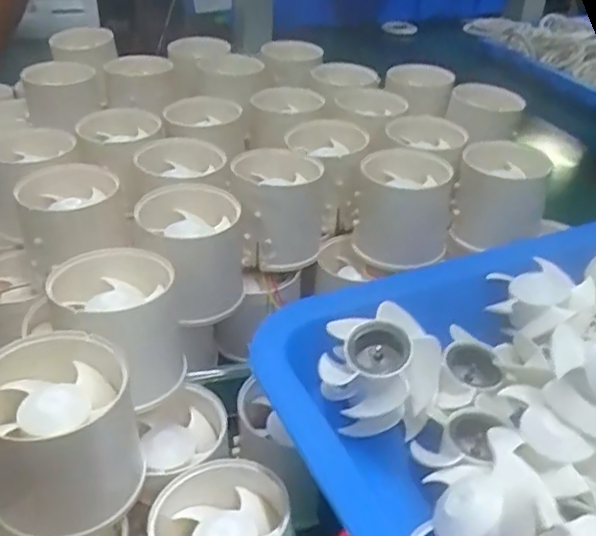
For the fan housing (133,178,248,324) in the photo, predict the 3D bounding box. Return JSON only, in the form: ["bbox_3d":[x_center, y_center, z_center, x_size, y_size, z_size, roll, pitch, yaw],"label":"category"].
[{"bbox_3d":[-0.053,-0.005,0.326,0.051,0.052,0.061,-3,34,-9],"label":"fan housing"}]

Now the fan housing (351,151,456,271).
[{"bbox_3d":[0.060,-0.035,0.380,0.055,0.058,0.051,14,35,16],"label":"fan housing"}]

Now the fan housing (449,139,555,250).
[{"bbox_3d":[0.120,-0.045,0.386,0.052,0.052,0.051,14,35,16],"label":"fan housing"}]

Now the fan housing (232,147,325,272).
[{"bbox_3d":[-0.010,-0.033,0.368,0.050,0.049,0.054,2,34,-1],"label":"fan housing"}]

